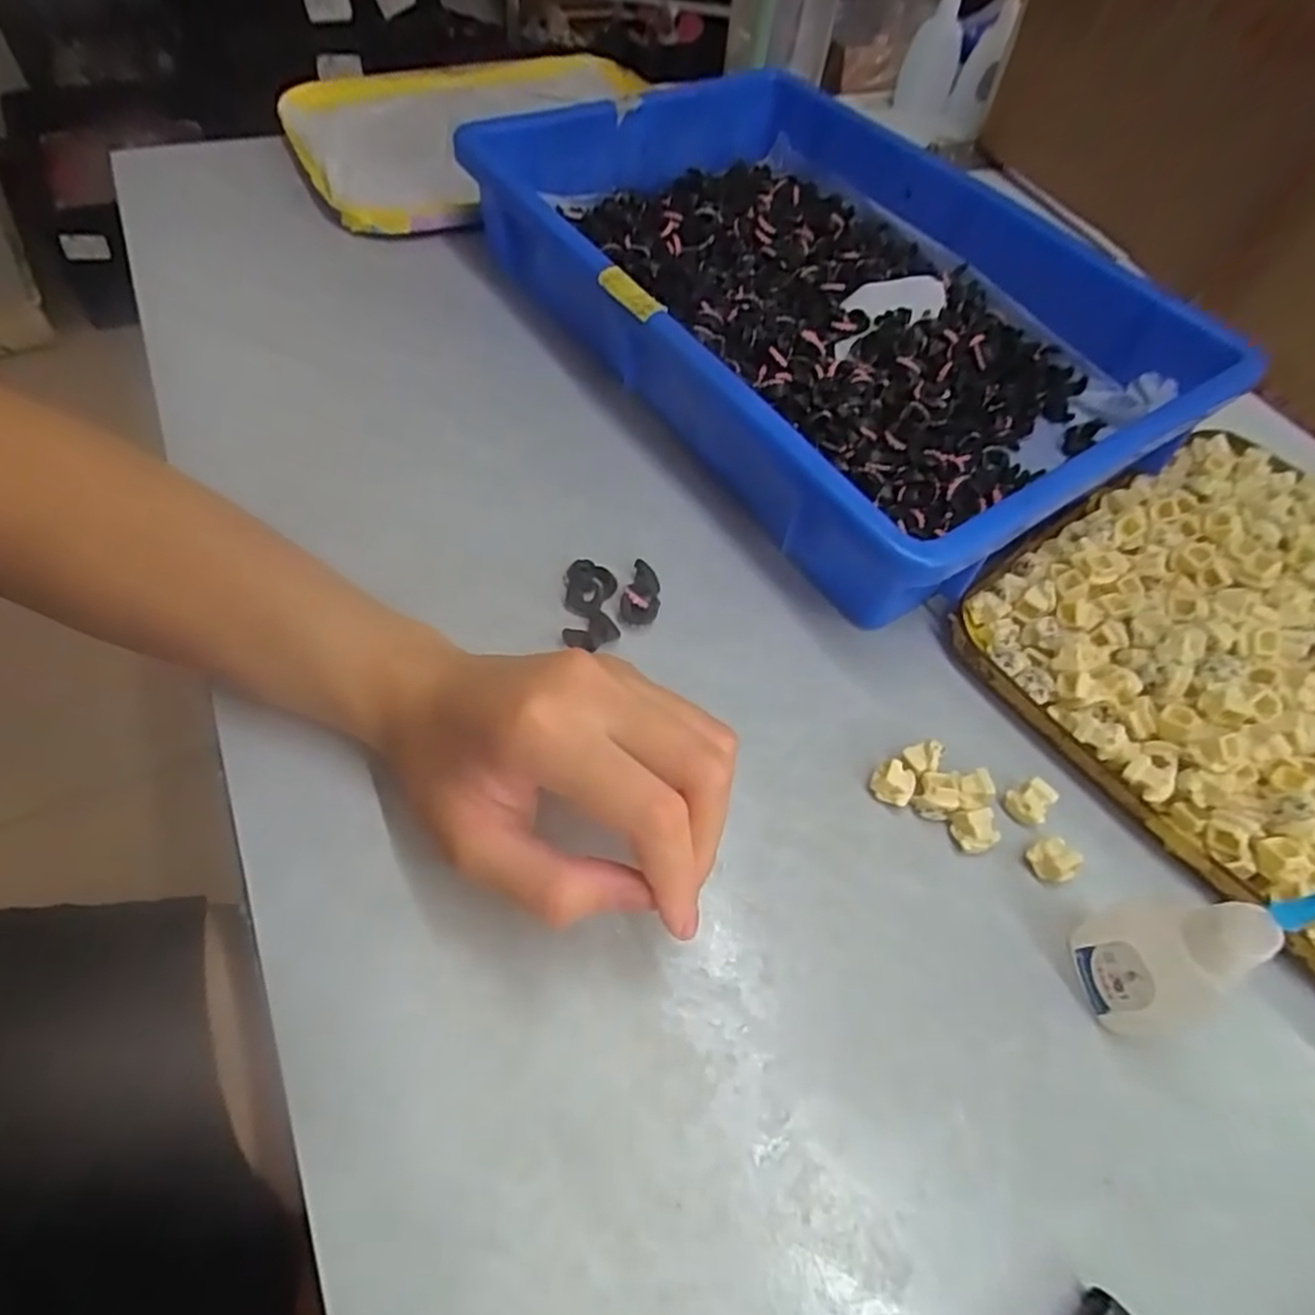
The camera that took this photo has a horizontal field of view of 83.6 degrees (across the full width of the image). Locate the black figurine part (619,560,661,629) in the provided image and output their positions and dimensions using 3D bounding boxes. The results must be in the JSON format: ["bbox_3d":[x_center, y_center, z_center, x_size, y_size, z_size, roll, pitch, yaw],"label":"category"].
[{"bbox_3d":[-0.007,-0.026,0.313,0.015,0.012,0.028,7,57,2],"label":"black figurine part"}]

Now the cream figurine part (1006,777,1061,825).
[{"bbox_3d":[0.137,0.053,0.270,0.014,0.012,0.014,1,57,-2],"label":"cream figurine part"}]

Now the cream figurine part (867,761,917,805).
[{"bbox_3d":[0.087,0.046,0.271,0.015,0.013,0.014,1,57,-2],"label":"cream figurine part"}]

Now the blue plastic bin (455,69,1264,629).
[{"bbox_3d":[0.084,-0.195,0.397,0.241,0.068,0.363,-31,64,-21],"label":"blue plastic bin"}]

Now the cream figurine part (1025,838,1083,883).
[{"bbox_3d":[0.139,0.072,0.259,0.011,0.013,0.015,-29,63,-20],"label":"cream figurine part"}]

